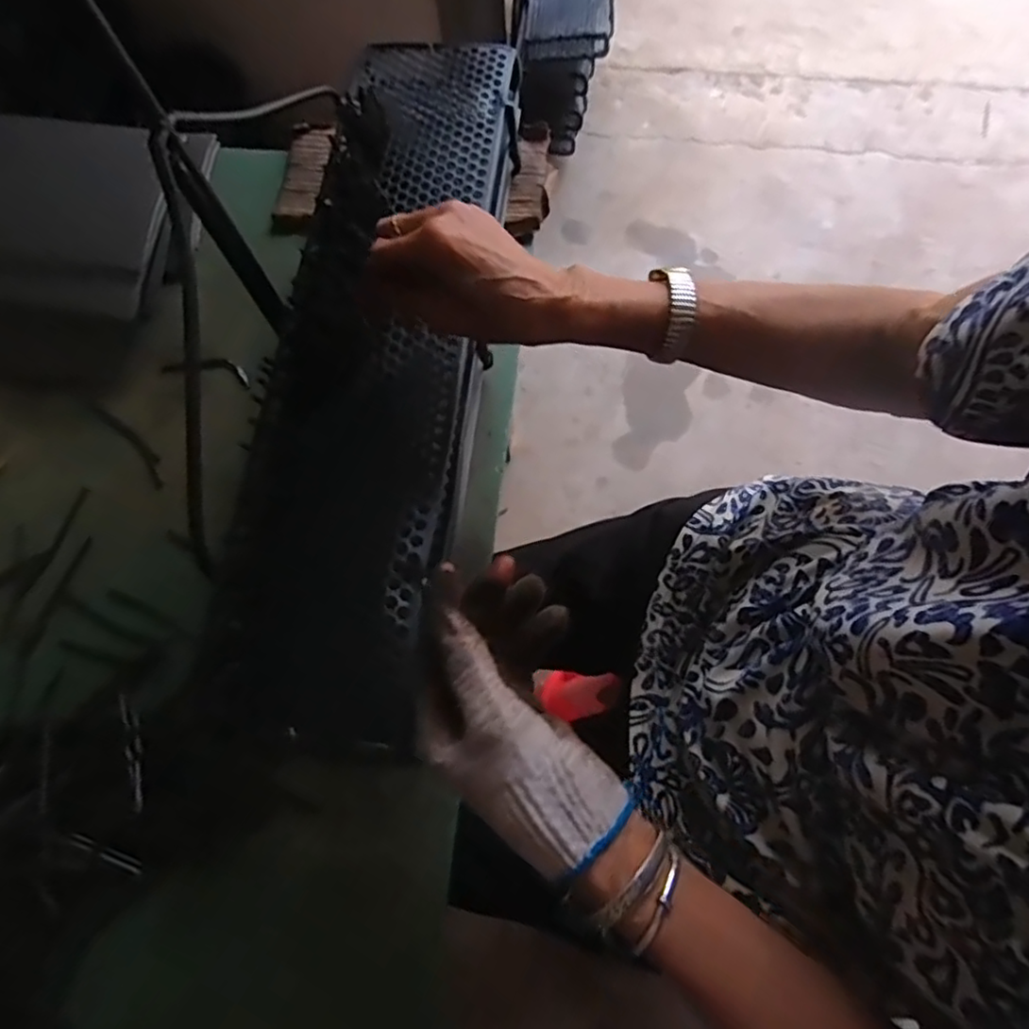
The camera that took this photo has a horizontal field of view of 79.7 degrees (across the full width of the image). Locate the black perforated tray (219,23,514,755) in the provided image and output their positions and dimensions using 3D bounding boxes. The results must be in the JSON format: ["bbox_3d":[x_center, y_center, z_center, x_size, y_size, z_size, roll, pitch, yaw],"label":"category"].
[{"bbox_3d":[-0.095,-0.145,0.460,0.138,0.042,0.583,9,70,-9],"label":"black perforated tray"}]

